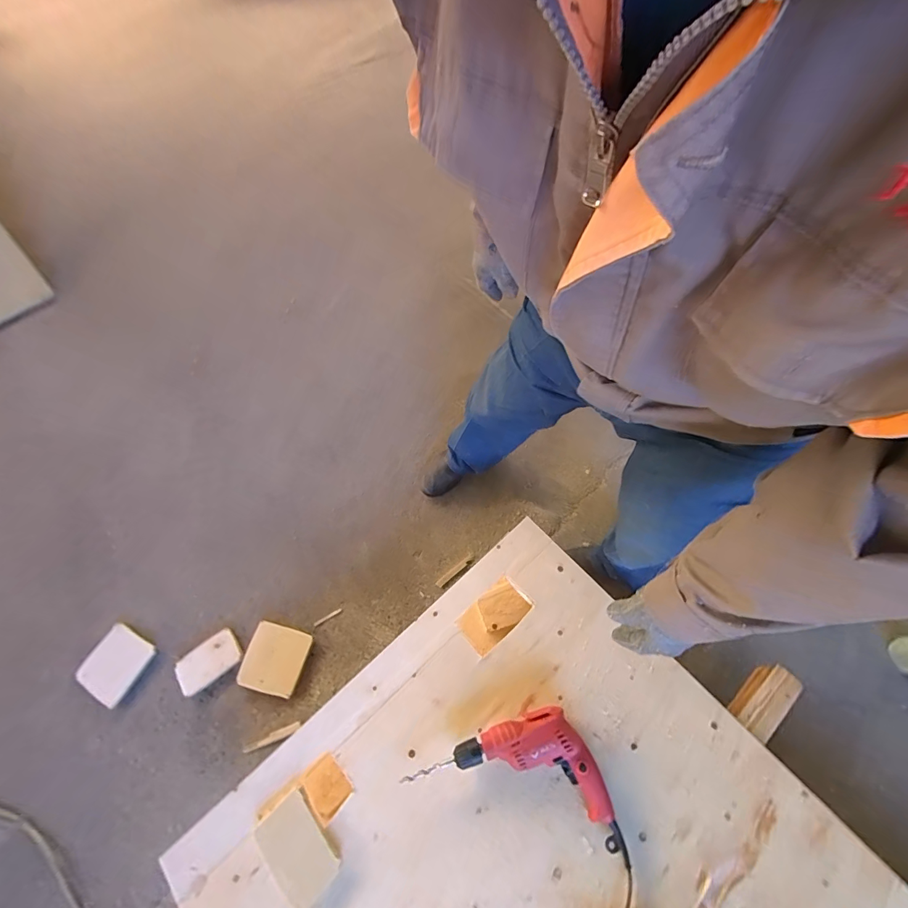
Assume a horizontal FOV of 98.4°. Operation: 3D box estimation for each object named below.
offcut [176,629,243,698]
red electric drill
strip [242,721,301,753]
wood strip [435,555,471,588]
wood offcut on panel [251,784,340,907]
[{"bbox_3d":[-0.638,0.537,1.021,0.156,0.026,0.090,-35,64,-18],"label":"offcut"},{"bbox_3d":[0.134,0.571,0.736,0.409,0.066,0.191,16,66,6],"label":"red electric drill"},{"bbox_3d":[-0.449,0.696,0.962,0.137,0.009,0.019,-20,64,-8],"label":"strip"},{"bbox_3d":[0.002,0.336,1.122,0.123,0.008,0.021,-35,64,-18],"label":"wood strip"},{"bbox_3d":[-0.283,0.689,0.692,0.161,0.028,0.098,40,71,20],"label":"wood offcut on panel"}]

